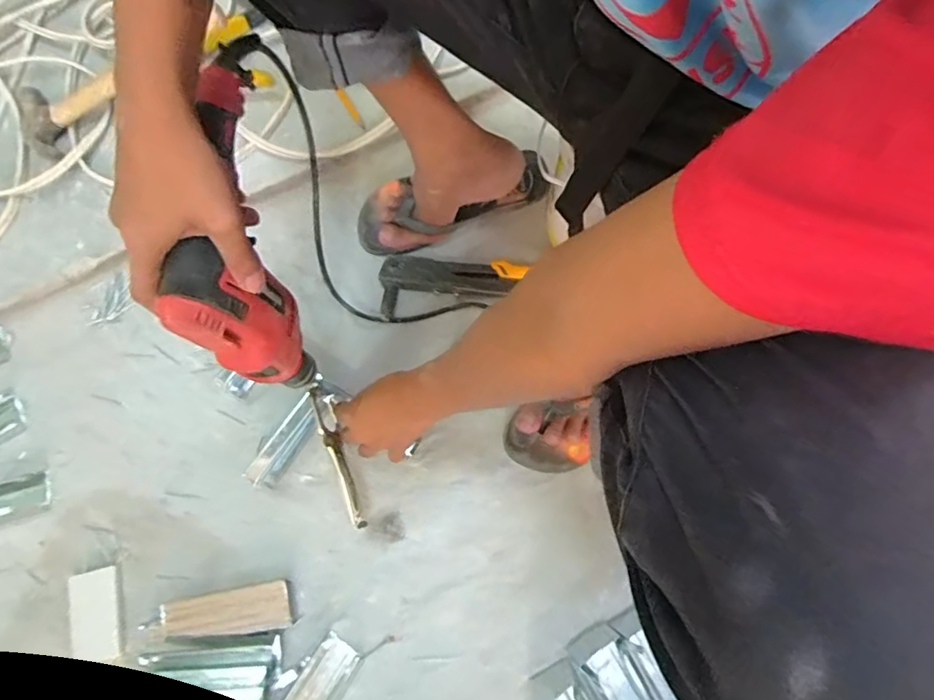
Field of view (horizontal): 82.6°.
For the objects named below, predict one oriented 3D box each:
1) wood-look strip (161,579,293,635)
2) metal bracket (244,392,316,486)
[{"bbox_3d":[-0.269,0.293,0.600,0.142,0.016,0.046,-7,75,1],"label":"wood-look strip"},{"bbox_3d":[-0.216,0.108,0.634,0.021,0.054,0.114,31,78,10],"label":"metal bracket"}]

